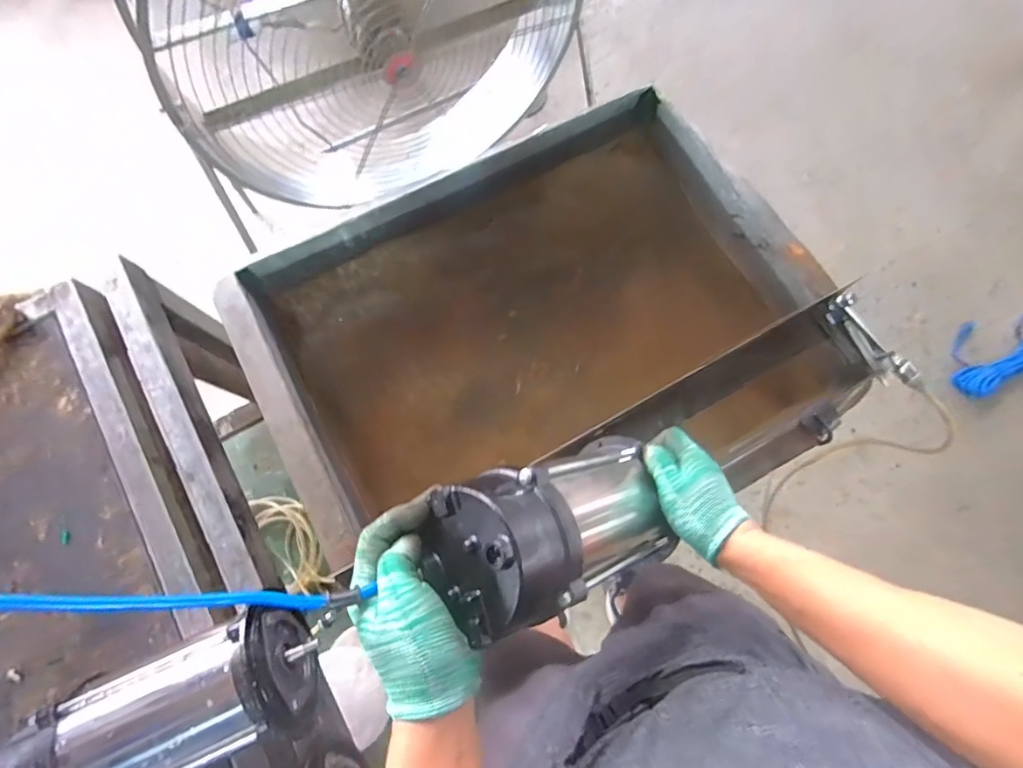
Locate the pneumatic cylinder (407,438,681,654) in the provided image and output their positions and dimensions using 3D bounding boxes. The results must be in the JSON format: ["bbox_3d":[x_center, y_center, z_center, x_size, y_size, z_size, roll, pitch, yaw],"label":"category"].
[{"bbox_3d":[0.051,0.125,0.441,0.104,0.253,0.120,-30,75,37],"label":"pneumatic cylinder"}]

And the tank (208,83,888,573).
[{"bbox_3d":[0.044,-0.050,0.763,0.756,0.214,0.589,-28,79,-8],"label":"tank"}]

